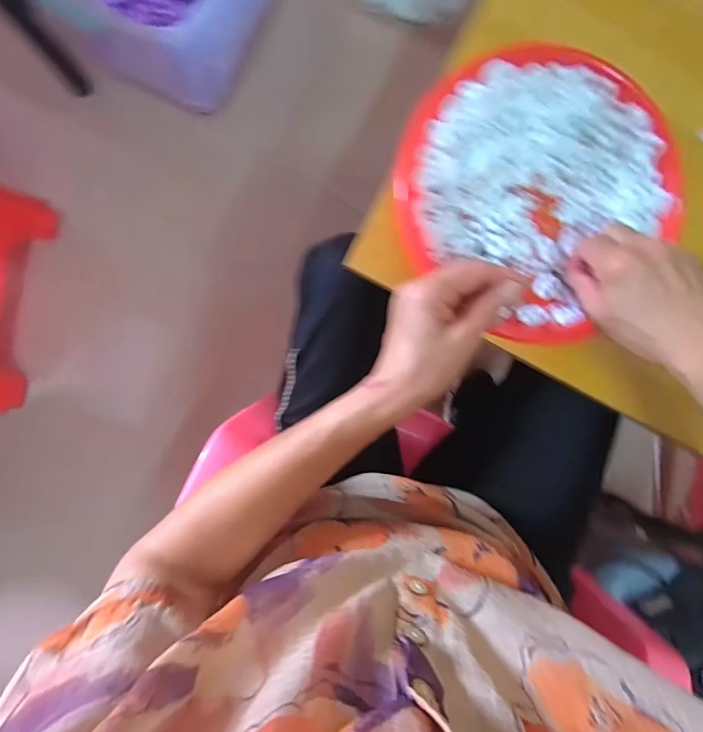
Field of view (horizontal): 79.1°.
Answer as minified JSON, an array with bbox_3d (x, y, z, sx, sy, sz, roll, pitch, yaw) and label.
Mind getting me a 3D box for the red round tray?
[{"bbox_3d":[0.157,-0.153,0.364,0.218,0.036,0.218,0,87,-5],"label":"red round tray"}]

